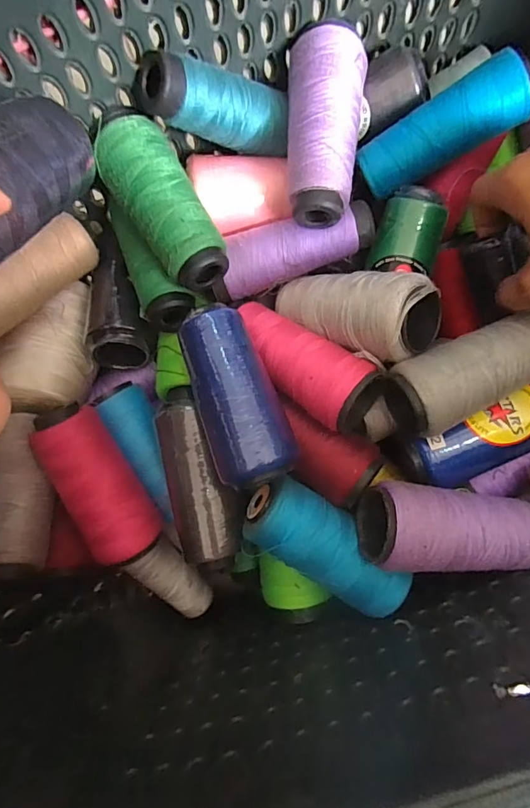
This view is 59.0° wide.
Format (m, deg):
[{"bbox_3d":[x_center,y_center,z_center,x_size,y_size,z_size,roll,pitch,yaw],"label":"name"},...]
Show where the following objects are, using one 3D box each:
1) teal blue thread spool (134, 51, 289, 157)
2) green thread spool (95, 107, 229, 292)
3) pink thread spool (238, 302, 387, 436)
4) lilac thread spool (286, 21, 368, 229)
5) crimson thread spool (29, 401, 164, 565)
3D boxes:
[{"bbox_3d":[-0.028,-0.188,0.297,0.100,0.035,0.031,-4,84,-37],"label":"teal blue thread spool"},{"bbox_3d":[-0.066,-0.128,0.300,0.044,0.045,0.121,-29,85,1],"label":"green thread spool"},{"bbox_3d":[0.025,-0.028,0.315,0.109,0.050,0.047,43,89,17],"label":"pink thread spool"},{"bbox_3d":[0.036,-0.176,0.302,0.048,0.039,0.119,6,86,3],"label":"lilac thread spool"},{"bbox_3d":[-0.112,0.054,0.315,0.041,0.034,0.111,-28,101,1],"label":"crimson thread spool"}]

